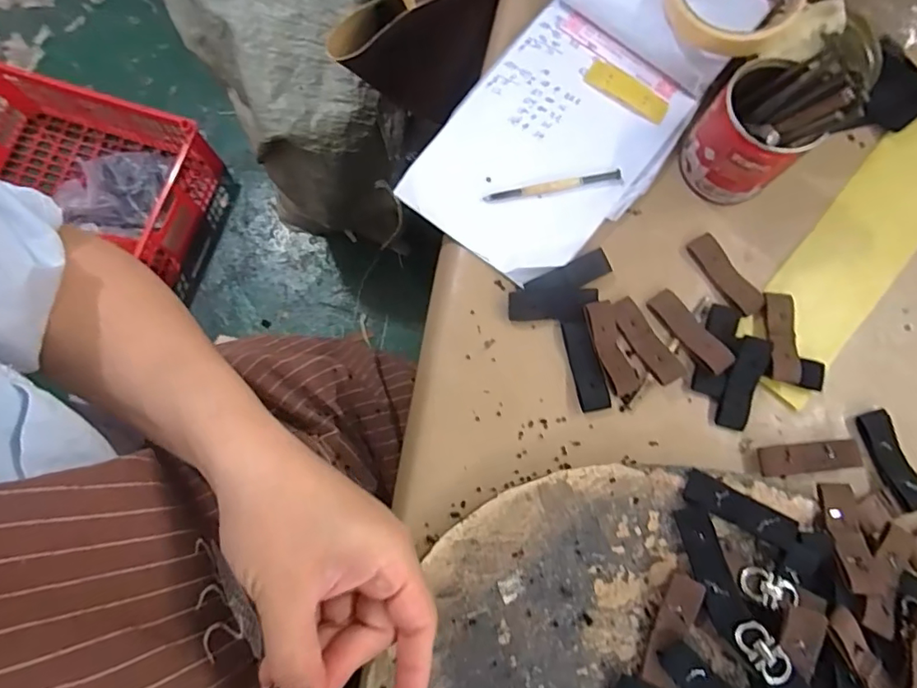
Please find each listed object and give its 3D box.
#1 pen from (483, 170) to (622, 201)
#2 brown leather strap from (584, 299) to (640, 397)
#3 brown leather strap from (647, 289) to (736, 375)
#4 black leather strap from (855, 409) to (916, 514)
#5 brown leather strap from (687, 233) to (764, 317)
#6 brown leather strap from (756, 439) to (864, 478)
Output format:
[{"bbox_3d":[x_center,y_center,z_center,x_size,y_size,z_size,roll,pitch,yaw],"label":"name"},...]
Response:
[{"bbox_3d":[0.067,-0.111,0.372,0.096,0.004,0.006,-9,78,-4],"label":"pen"},{"bbox_3d":[0.101,0.002,0.349,0.021,0.008,0.062,-17,79,-5],"label":"brown leather strap"},{"bbox_3d":[0.156,-0.009,0.353,0.020,0.009,0.064,-36,81,-9],"label":"brown leather strap"},{"bbox_3d":[0.278,0.075,0.339,0.023,0.008,0.062,-21,79,-6],"label":"black leather strap"},{"bbox_3d":[0.182,-0.047,0.359,0.021,0.004,0.061,-36,81,-9],"label":"brown leather strap"},{"bbox_3d":[0.222,0.073,0.338,0.060,0.009,0.019,-5,78,-3],"label":"brown leather strap"}]

